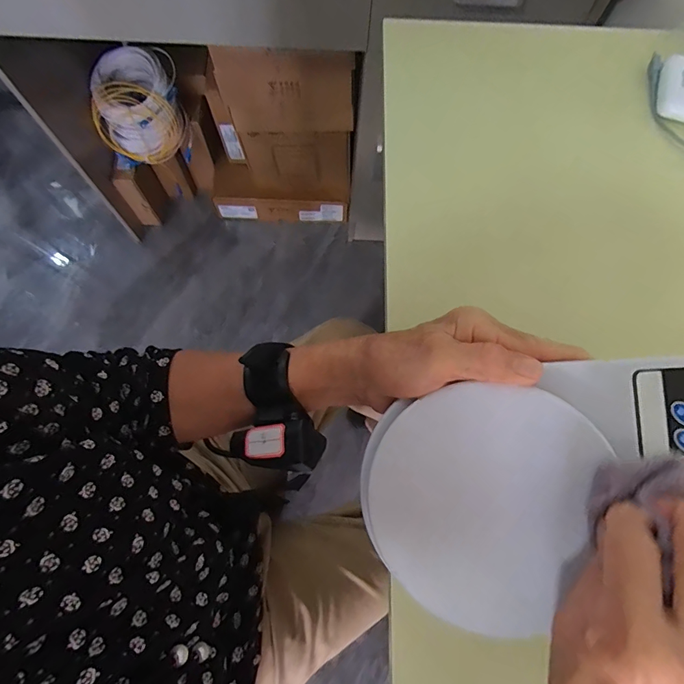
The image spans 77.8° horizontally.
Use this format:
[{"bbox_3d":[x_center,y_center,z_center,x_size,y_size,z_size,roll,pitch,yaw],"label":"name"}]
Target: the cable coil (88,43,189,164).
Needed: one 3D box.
[{"bbox_3d":[-0.455,-0.526,0.960,0.183,0.154,0.157,1,74,-1],"label":"cable coil"}]

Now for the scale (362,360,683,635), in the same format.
[{"bbox_3d":[0.125,0.084,0.243,0.216,0.035,0.128,-10,74,-1],"label":"scale"}]

